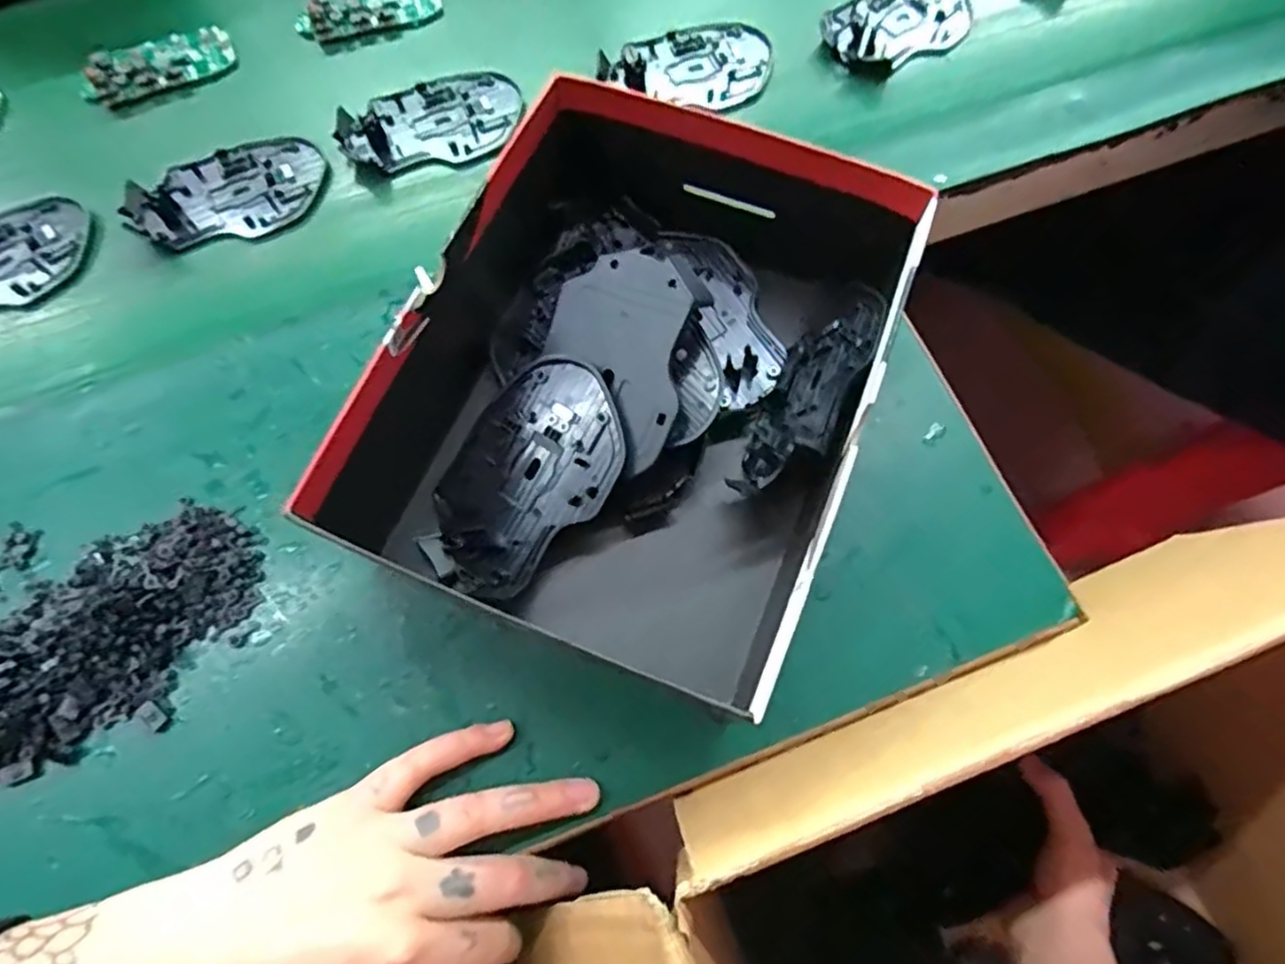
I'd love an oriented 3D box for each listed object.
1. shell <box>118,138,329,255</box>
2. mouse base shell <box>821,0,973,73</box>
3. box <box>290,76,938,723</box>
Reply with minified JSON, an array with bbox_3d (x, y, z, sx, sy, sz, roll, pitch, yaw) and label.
[{"bbox_3d":[-0.253,-0.179,0.419,0.114,0.011,0.069,-19,71,-7],"label":"shell"},{"bbox_3d":[0.178,-0.313,0.464,0.112,0.009,0.071,-32,73,-11],"label":"mouse base shell"},{"bbox_3d":[0.008,-0.058,0.325,0.199,0.091,0.267,21,71,8],"label":"box"}]

